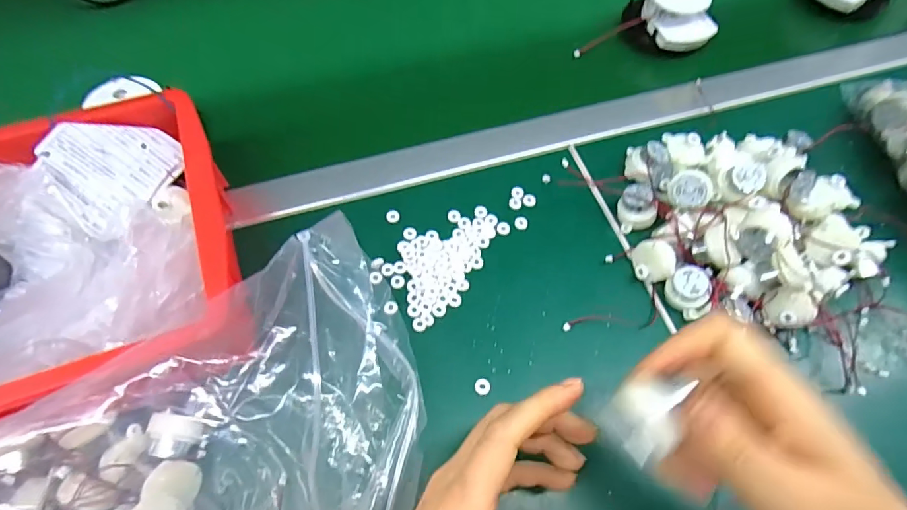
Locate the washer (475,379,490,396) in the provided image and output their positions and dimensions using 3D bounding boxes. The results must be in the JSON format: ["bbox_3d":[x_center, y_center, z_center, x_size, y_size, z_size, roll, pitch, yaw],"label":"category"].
[{"bbox_3d":[0.021,0.094,0.334,0.011,0.004,0.012,6,62,3],"label":"washer"}]

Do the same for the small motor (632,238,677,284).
[{"bbox_3d":[0.158,0.005,0.369,0.032,0.012,0.032,-3,85,32],"label":"small motor"}]

